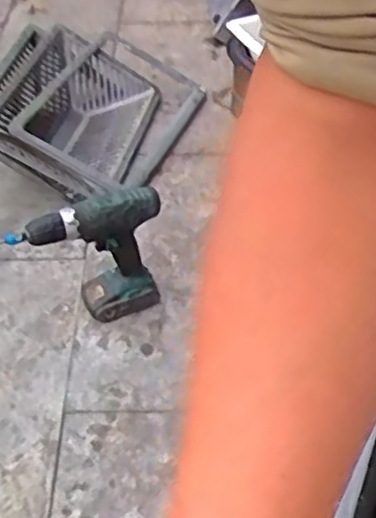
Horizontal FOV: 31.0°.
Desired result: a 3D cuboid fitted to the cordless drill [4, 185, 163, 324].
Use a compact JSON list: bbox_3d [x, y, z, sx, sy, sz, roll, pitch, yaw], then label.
[{"bbox_3d":[-0.147,0.002,1.023,0.212,0.209,0.067,-11,44,-9],"label":"cordless drill"}]

